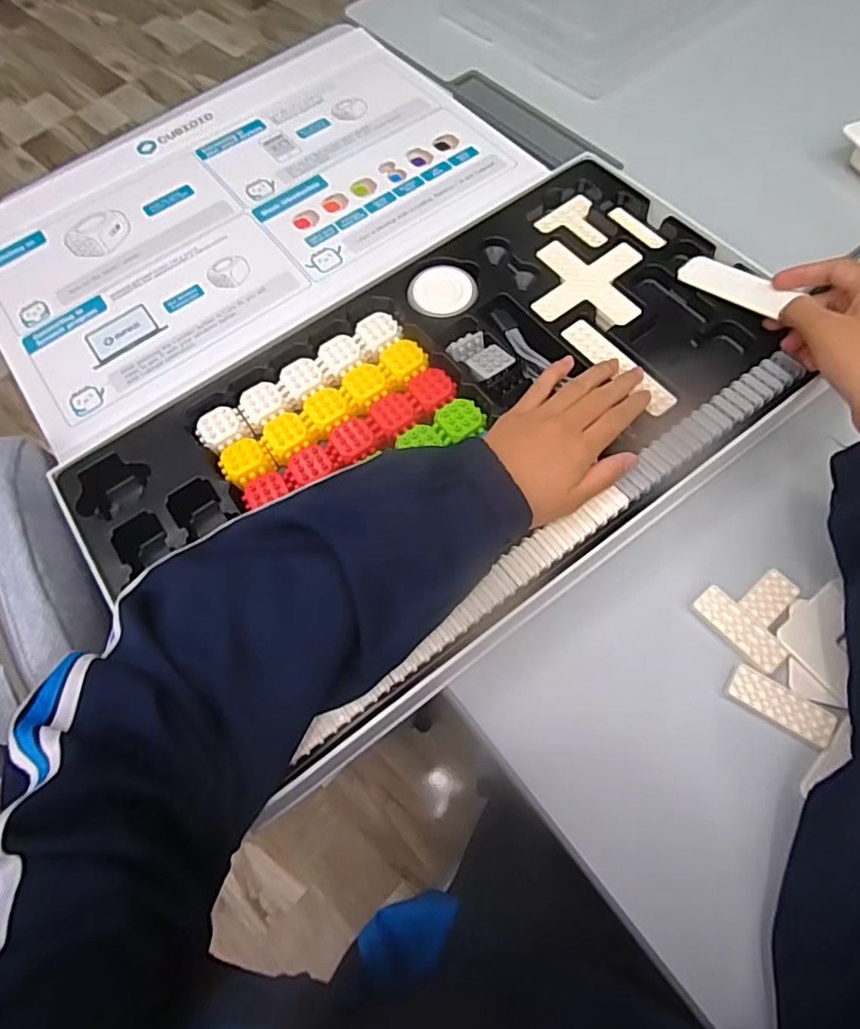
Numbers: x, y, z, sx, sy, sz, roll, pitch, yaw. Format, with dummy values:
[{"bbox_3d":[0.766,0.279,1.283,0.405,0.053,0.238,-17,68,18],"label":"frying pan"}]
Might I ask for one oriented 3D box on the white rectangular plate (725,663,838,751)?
[{"bbox_3d":[0.227,0.124,0.371,0.064,0.004,0.027,28,70,14],"label":"white rectangular plate"}]

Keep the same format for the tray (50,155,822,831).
[{"bbox_3d":[0.022,-0.069,0.439,0.529,0.040,0.290,-35,69,-12],"label":"tray"}]

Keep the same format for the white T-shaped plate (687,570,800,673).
[{"bbox_3d":[0.227,0.067,0.395,0.067,0.004,0.063,-38,69,-13],"label":"white T-shaped plate"}]

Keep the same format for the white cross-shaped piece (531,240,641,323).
[{"bbox_3d":[0.131,-0.194,0.473,0.082,0.004,0.082,6,66,6],"label":"white cross-shaped piece"}]

